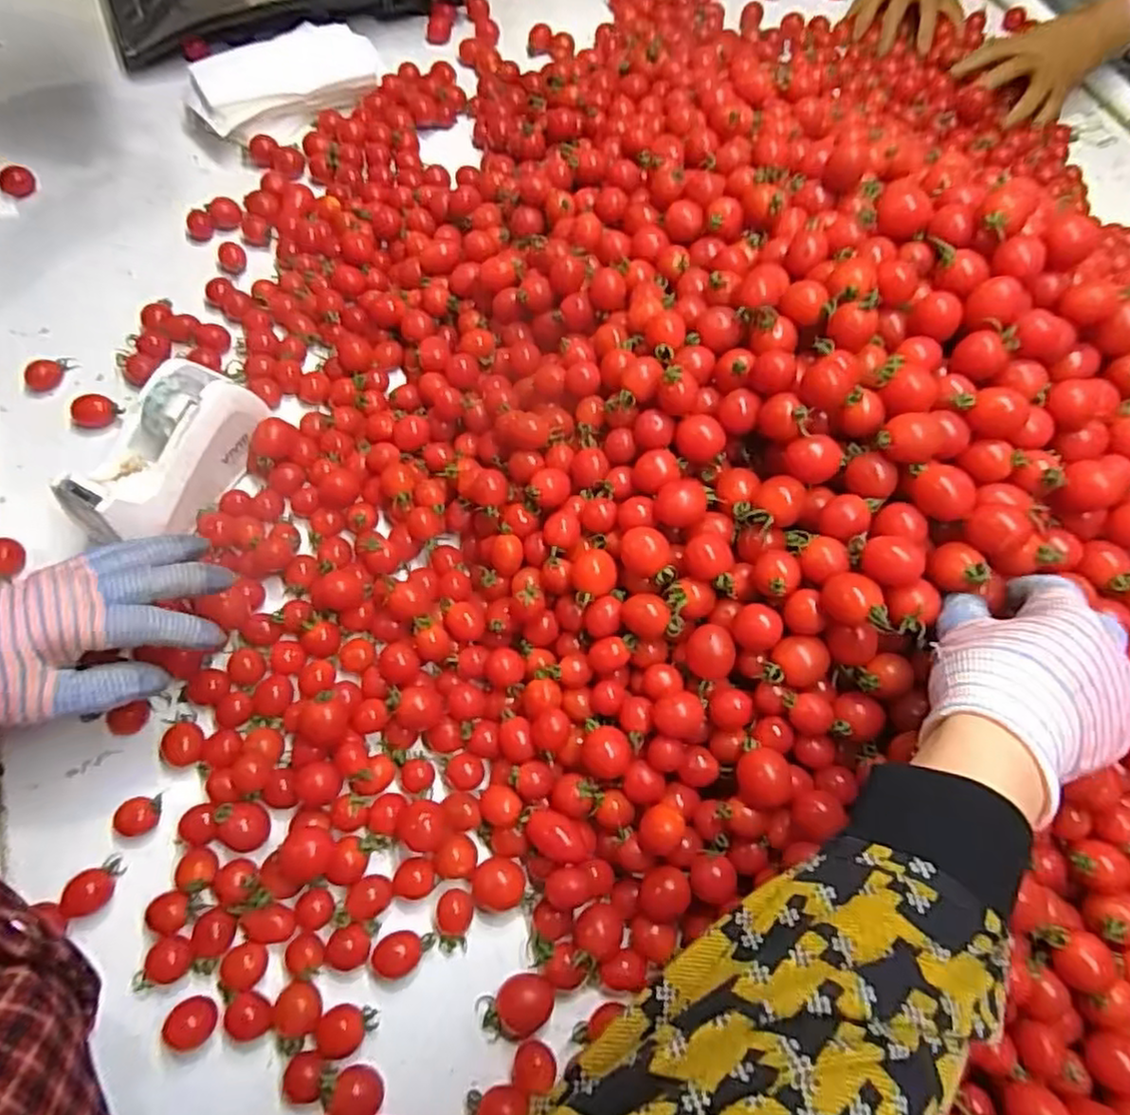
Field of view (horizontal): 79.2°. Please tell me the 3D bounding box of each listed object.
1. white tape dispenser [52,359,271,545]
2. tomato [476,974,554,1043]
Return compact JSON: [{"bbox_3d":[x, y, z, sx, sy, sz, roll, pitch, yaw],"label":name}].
[{"bbox_3d":[-0.273,-0.069,0.466,0.059,0.065,0.133,28,70,9],"label":"white tape dispenser"},{"bbox_3d":[-0.026,0.247,0.373,0.041,0.021,0.027,-30,72,-13],"label":"tomato"}]

